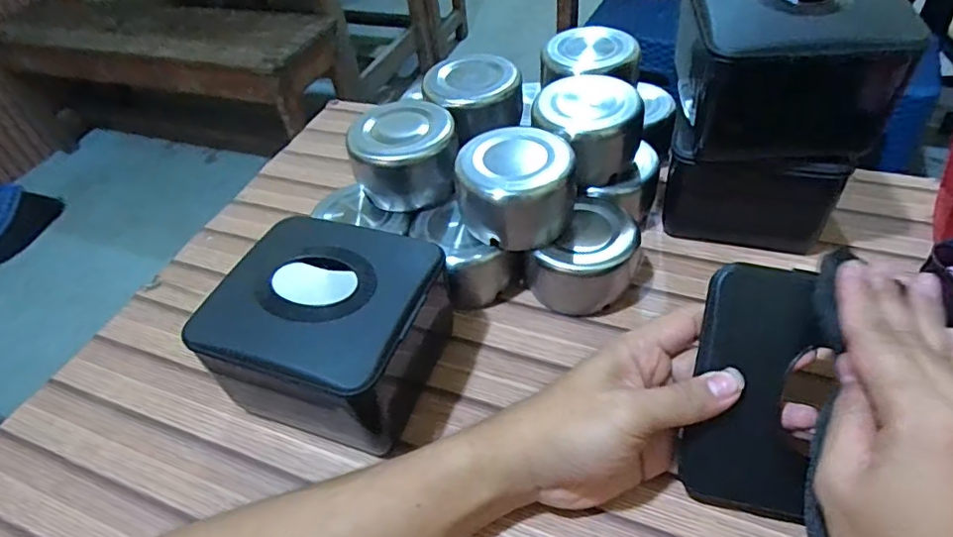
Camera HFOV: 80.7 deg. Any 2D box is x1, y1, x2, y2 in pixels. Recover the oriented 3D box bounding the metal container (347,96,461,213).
[{"bbox_3d":[-0.055,-0.088,0.431,0.080,0.054,0.068,-12,47,-5],"label":"metal container"}]

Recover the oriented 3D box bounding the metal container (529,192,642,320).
[{"bbox_3d":[0.082,-0.010,0.420,0.075,0.061,0.081,9,49,16],"label":"metal container"}]

